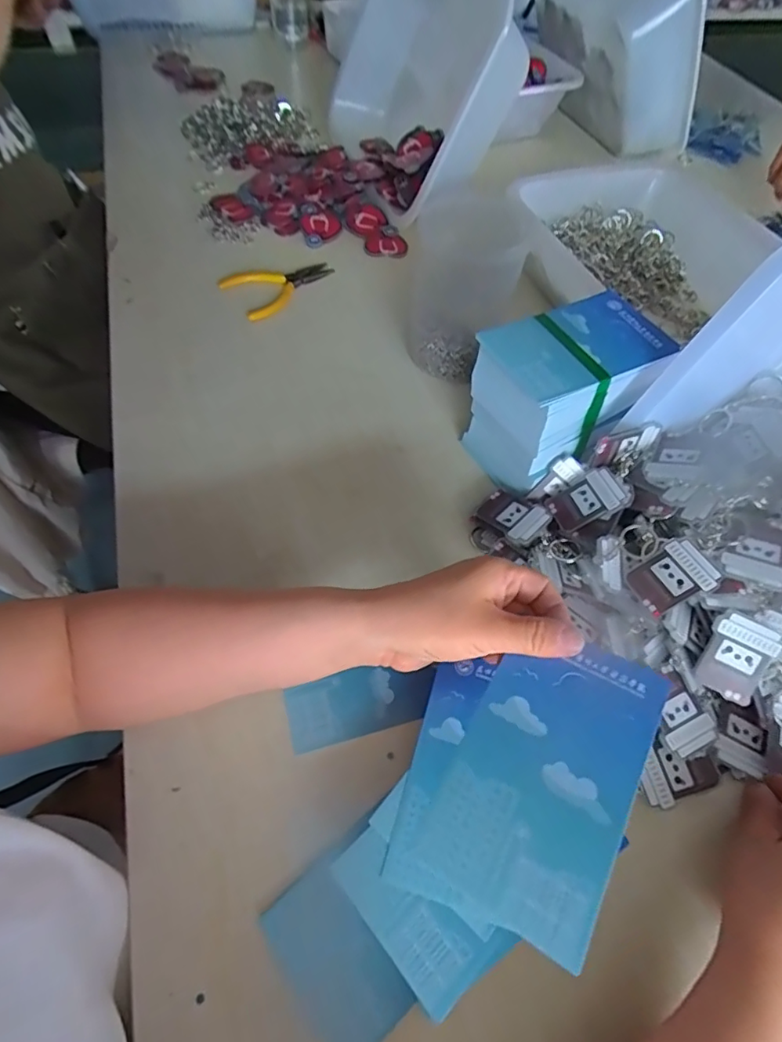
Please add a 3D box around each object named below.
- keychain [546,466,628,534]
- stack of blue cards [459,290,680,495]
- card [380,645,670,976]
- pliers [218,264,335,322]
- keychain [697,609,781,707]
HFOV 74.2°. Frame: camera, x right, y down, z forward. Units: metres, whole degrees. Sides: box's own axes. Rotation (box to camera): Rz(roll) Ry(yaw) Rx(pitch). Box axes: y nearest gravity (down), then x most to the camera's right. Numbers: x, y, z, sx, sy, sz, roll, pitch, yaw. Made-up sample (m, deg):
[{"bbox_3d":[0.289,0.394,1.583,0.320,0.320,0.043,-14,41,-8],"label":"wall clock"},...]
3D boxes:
[{"bbox_3d":[0.150,-0.016,0.399,0.053,0.005,0.041,-31,49,19],"label":"keychain"},{"bbox_3d":[0.141,-0.107,0.426,0.136,0.093,0.097,-28,64,-21],"label":"stack of blue cards"},{"bbox_3d":[0.071,0.120,0.250,0.083,0.004,0.139,24,61,23],"label":"card"},{"bbox_3d":[-0.120,-0.268,0.584,0.123,0.010,0.069,-29,64,-21],"label":"pliers"},{"bbox_3d":[0.227,0.090,0.336,0.041,0.007,0.053,26,97,7],"label":"keychain"}]

